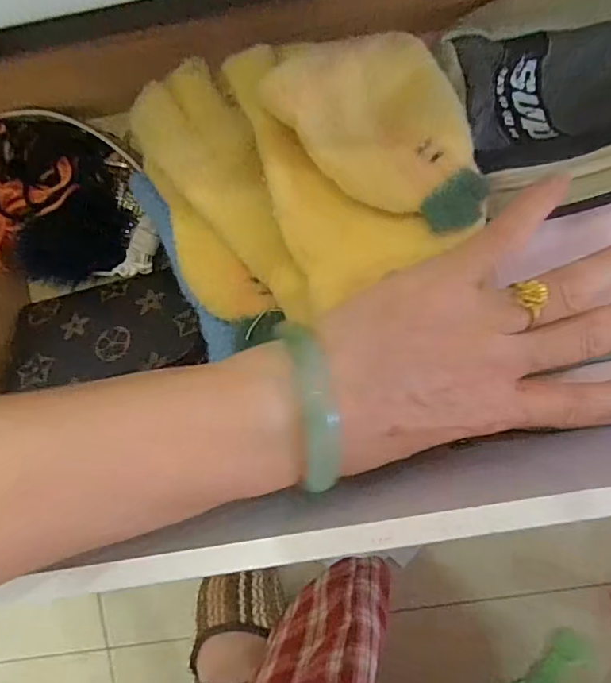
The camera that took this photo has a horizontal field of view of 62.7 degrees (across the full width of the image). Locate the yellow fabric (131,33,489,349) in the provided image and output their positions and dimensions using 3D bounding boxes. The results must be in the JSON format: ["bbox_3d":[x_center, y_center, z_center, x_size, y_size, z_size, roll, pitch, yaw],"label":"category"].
[{"bbox_3d":[0.001,-0.072,0.215,0.130,0.040,0.121,-23,90,4],"label":"yellow fabric"}]

